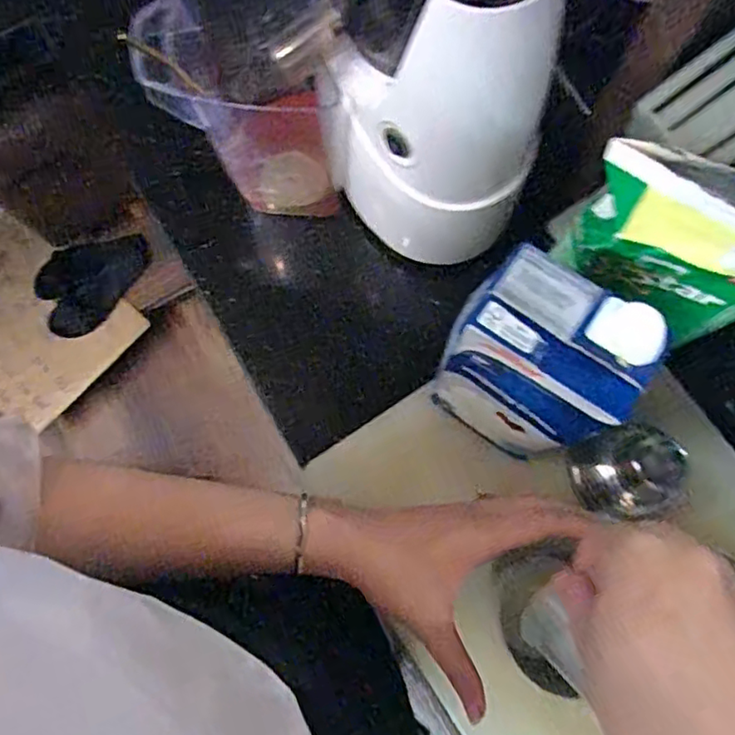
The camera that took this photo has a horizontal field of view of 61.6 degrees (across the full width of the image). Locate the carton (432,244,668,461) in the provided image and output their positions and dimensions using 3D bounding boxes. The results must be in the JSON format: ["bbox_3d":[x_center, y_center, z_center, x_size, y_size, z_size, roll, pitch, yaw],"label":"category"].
[{"bbox_3d":[0.102,0.004,0.398,0.098,0.189,0.063,37,79,9],"label":"carton"}]

